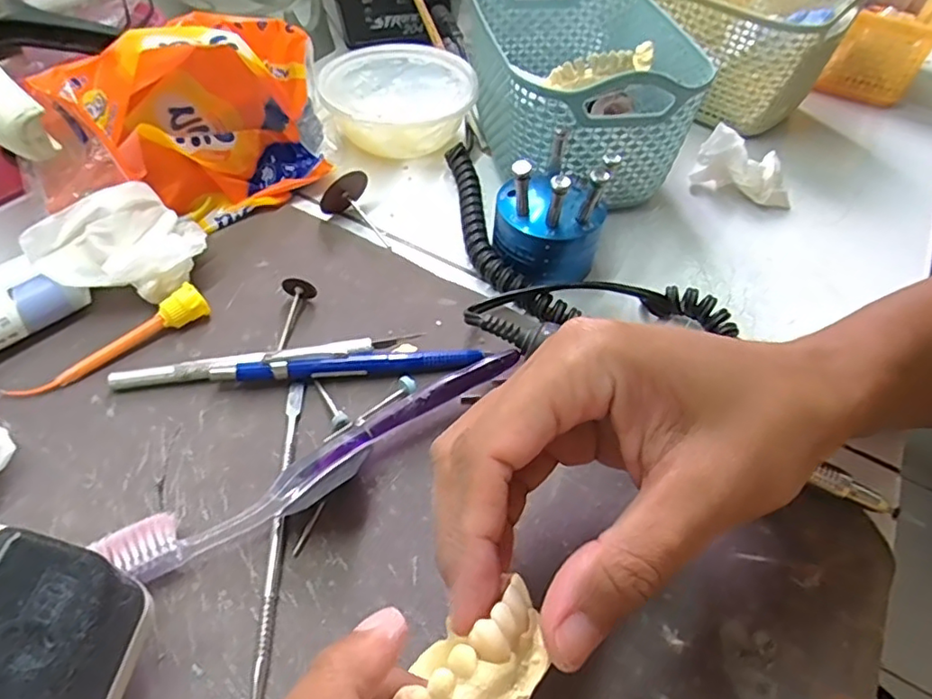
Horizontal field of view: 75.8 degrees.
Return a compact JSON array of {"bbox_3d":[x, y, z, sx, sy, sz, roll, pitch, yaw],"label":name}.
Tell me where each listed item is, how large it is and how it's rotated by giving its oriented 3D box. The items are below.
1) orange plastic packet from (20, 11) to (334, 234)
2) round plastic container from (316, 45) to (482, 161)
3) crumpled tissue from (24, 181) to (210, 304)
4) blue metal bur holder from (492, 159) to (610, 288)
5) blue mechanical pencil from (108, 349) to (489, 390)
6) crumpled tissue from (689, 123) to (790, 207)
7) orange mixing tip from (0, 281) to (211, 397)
[{"bbox_3d":[-0.148,-0.122,0.327,0.152,0.093,0.054,-31,58,-27],"label":"orange plastic packet"},{"bbox_3d":[-0.045,-0.166,0.408,0.100,0.039,0.100,2,49,-2],"label":"round plastic container"},{"bbox_3d":[-0.170,-0.049,0.298,0.072,0.039,0.052,-27,56,-24],"label":"crumpled tissue"},{"bbox_3d":[0.045,-0.073,0.317,0.057,0.066,0.048,17,50,10],"label":"blue metal bur holder"},{"bbox_3d":[-0.074,0.009,0.273,0.162,0.013,0.011,-4,50,-7],"label":"blue mechanical pencil"},{"bbox_3d":[0.183,-0.119,0.389,0.062,0.043,0.019,18,51,11],"label":"crumpled tissue"},{"bbox_3d":[-0.163,-0.004,0.275,0.088,0.015,0.013,-32,58,-27],"label":"orange mixing tip"}]

